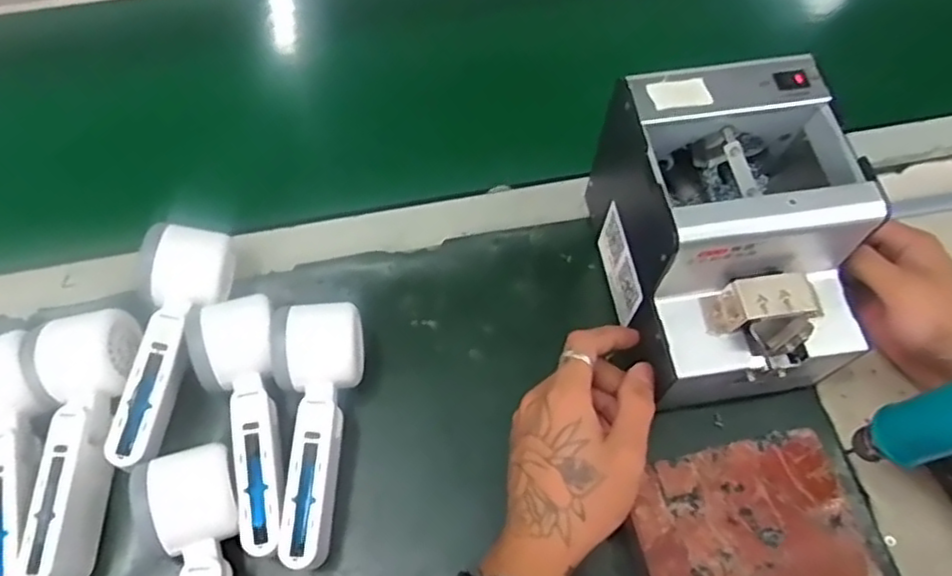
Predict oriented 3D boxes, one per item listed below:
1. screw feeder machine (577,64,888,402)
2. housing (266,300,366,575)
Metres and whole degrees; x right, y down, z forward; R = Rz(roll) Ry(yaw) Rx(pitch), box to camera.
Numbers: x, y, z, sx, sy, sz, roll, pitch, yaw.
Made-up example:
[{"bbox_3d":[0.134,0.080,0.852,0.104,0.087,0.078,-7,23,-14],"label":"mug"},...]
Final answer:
[{"bbox_3d":[0.162,-0.032,0.435,0.127,0.134,0.170,-5,63,-6],"label":"screw feeder machine"},{"bbox_3d":[-0.106,0.092,0.440,0.059,0.045,0.168,-1,62,-1],"label":"housing"}]

